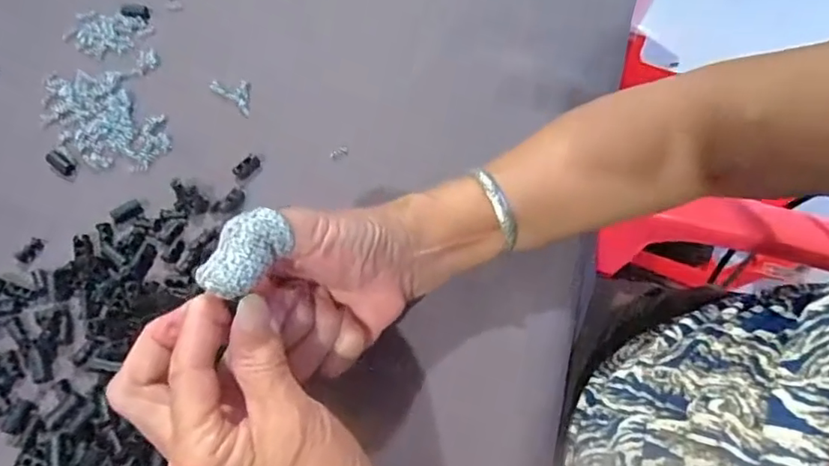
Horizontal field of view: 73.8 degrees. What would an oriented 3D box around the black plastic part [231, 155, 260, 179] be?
[{"bbox_3d":[-0.113,-0.044,0.371,0.007,0.011,0.019,42,69,16],"label":"black plastic part"}]

